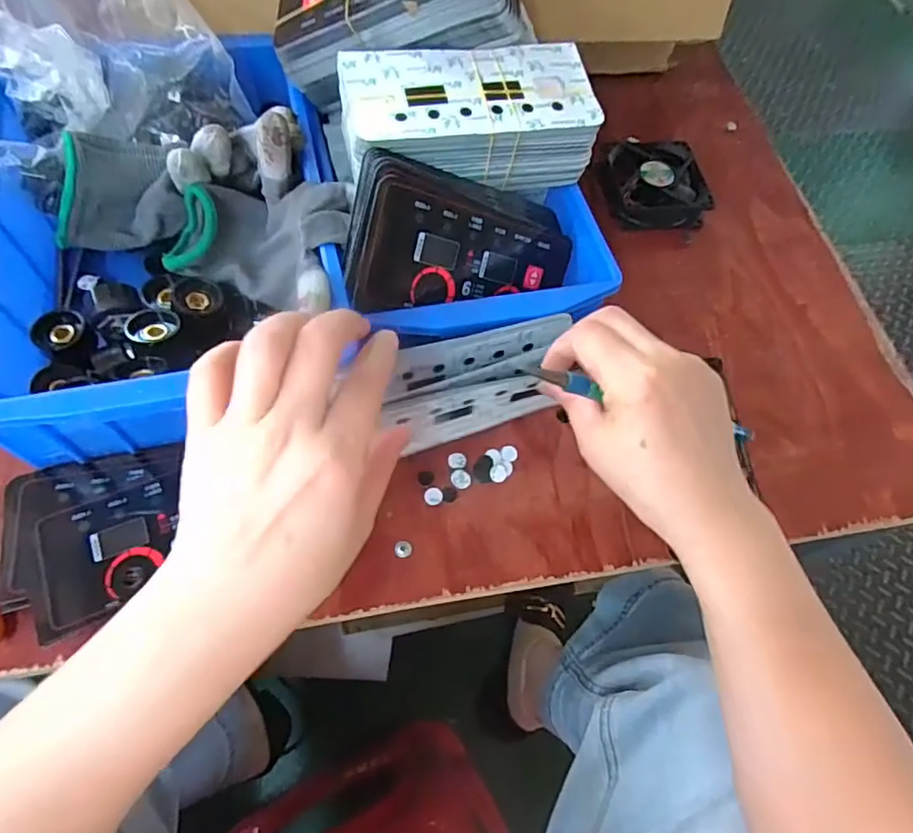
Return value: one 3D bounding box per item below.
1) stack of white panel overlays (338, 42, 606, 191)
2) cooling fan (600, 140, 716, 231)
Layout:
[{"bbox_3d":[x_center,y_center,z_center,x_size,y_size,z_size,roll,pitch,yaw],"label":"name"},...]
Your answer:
[{"bbox_3d":[0.006,-0.189,0.376,0.160,0.049,0.082,-14,66,-12],"label":"stack of white panel overlays"},{"bbox_3d":[0.170,-0.204,0.507,0.086,0.027,0.086,1,64,-2],"label":"cooling fan"}]

